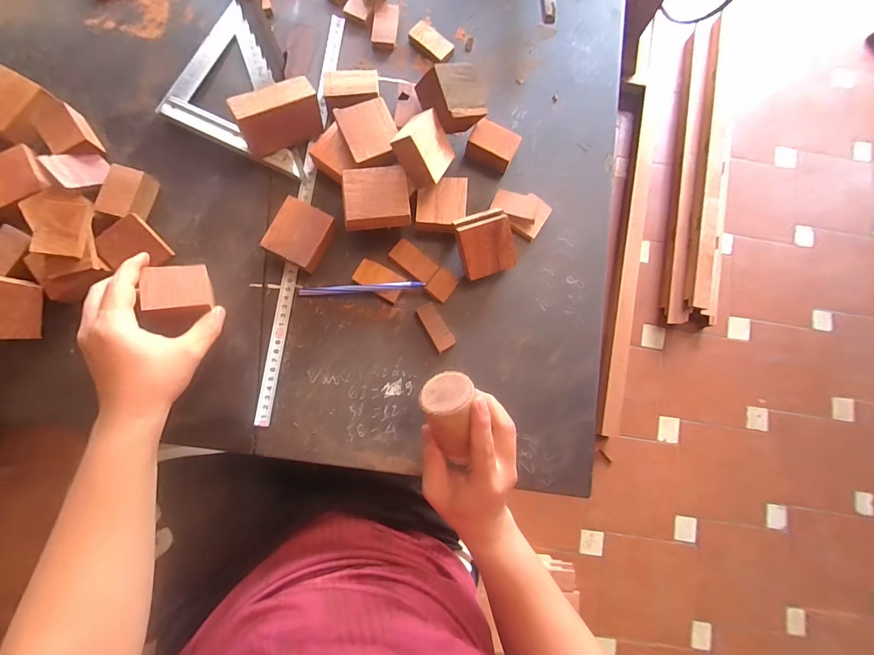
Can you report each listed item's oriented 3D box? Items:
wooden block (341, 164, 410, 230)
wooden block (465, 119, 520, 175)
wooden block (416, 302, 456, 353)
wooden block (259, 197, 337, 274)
[{"bbox_3d":[-0.063,-0.135,0.397,0.067,0.020,0.059,-5,84,-4],"label":"wooden block"},{"bbox_3d":[0.066,-0.211,0.448,0.053,0.034,0.043,31,82,2],"label":"wooden block"},{"bbox_3d":[-0.002,0.000,0.418,0.023,0.011,0.054,-32,85,-7],"label":"wooden block"},{"bbox_3d":[-0.148,-0.099,0.417,0.057,0.034,0.065,26,81,1],"label":"wooden block"}]

